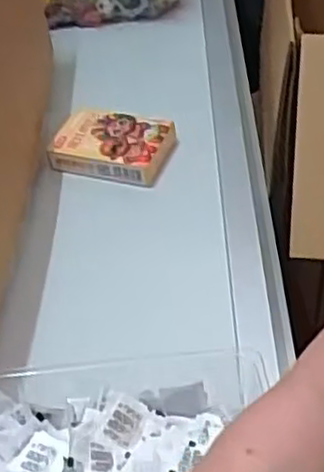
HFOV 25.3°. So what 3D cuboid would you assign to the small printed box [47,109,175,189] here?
[{"bbox_3d":[-0.041,-0.077,0.609,0.097,0.026,0.064,8,45,14],"label":"small printed box"}]

